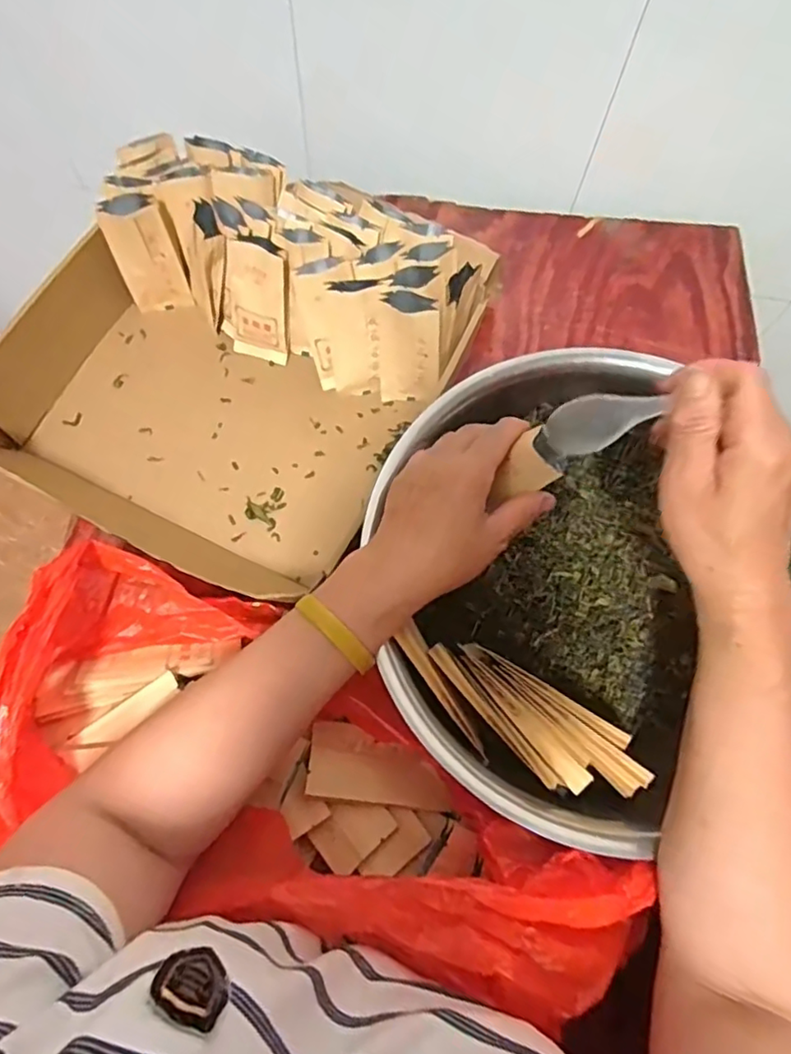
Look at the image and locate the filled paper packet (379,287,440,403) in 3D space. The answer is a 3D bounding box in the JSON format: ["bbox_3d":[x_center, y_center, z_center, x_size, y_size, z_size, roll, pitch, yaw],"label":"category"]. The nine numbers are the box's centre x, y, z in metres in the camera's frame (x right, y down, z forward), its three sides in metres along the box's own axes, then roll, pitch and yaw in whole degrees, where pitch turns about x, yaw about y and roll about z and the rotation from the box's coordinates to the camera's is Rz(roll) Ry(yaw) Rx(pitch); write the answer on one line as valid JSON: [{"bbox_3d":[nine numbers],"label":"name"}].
[{"bbox_3d":[0.013,-0.145,0.506,0.053,0.106,0.043,9,70,1],"label":"filled paper packet"}]

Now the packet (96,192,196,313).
[{"bbox_3d":[-0.220,-0.236,0.531,0.053,0.111,0.031,-25,73,-10],"label":"packet"}]

